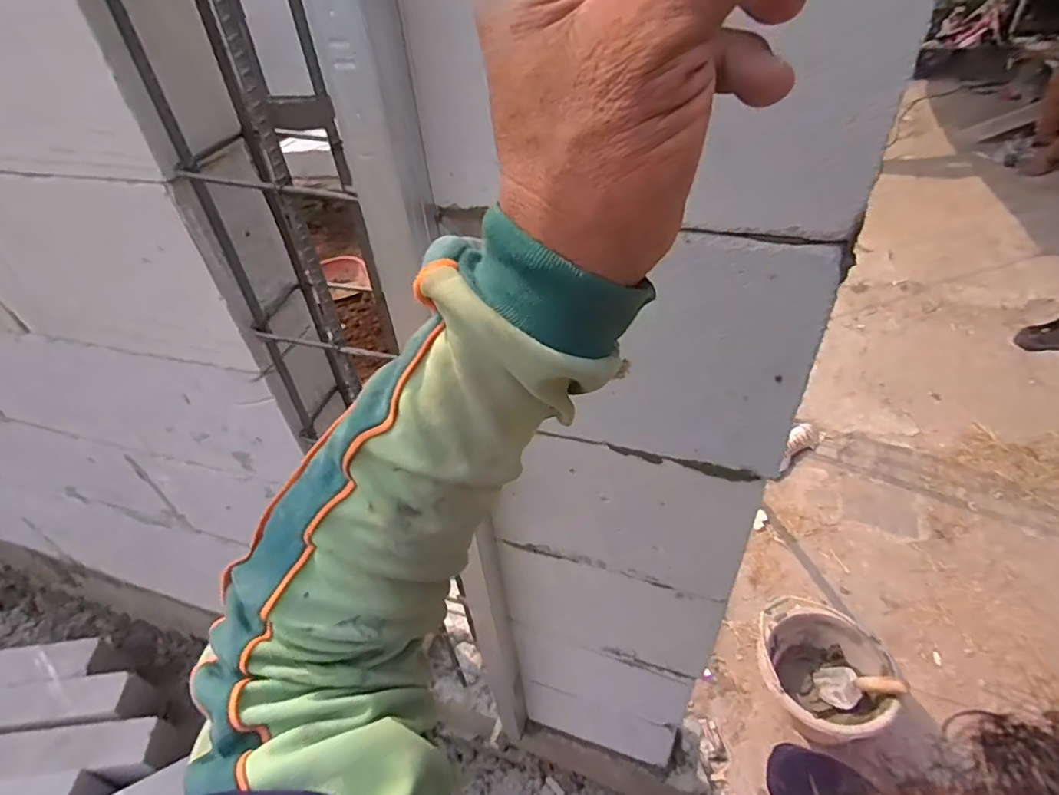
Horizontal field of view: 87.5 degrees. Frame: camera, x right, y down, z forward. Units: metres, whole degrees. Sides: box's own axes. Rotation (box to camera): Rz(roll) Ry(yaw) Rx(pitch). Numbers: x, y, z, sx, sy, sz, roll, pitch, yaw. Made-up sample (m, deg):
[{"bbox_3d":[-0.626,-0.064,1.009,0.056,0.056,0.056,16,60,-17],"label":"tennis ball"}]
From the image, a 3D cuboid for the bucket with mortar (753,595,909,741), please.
[{"bbox_3d":[0.680,0.651,1.327,0.280,0.232,0.319,-23,44,-18],"label":"bucket with mortar"}]

